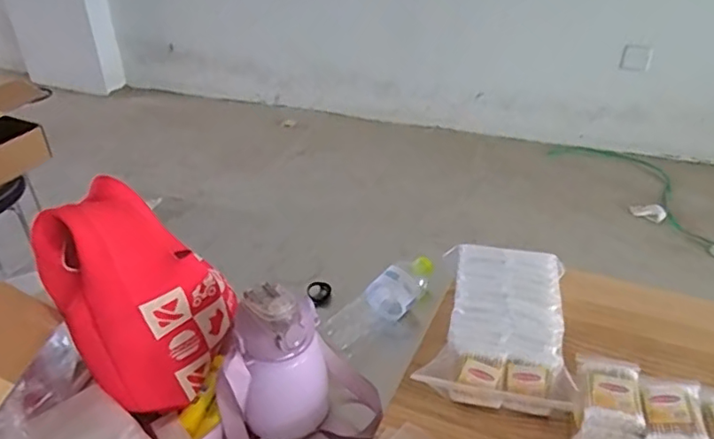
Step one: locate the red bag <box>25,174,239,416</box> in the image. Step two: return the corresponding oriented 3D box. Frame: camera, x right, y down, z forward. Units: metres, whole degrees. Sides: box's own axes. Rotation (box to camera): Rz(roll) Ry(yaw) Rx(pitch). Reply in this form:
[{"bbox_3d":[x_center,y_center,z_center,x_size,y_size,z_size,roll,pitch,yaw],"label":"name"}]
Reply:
[{"bbox_3d":[-0.253,0.084,0.686,0.155,0.232,0.159,12,35,19],"label":"red bag"}]

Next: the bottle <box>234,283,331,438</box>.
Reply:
[{"bbox_3d":[-0.084,0.161,0.662,0.100,0.175,0.079,-2,34,-2],"label":"bottle"}]

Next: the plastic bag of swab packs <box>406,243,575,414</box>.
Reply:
[{"bbox_3d":[0.173,0.124,0.709,0.160,0.077,0.209,6,33,11],"label":"plastic bag of swab packs"}]

